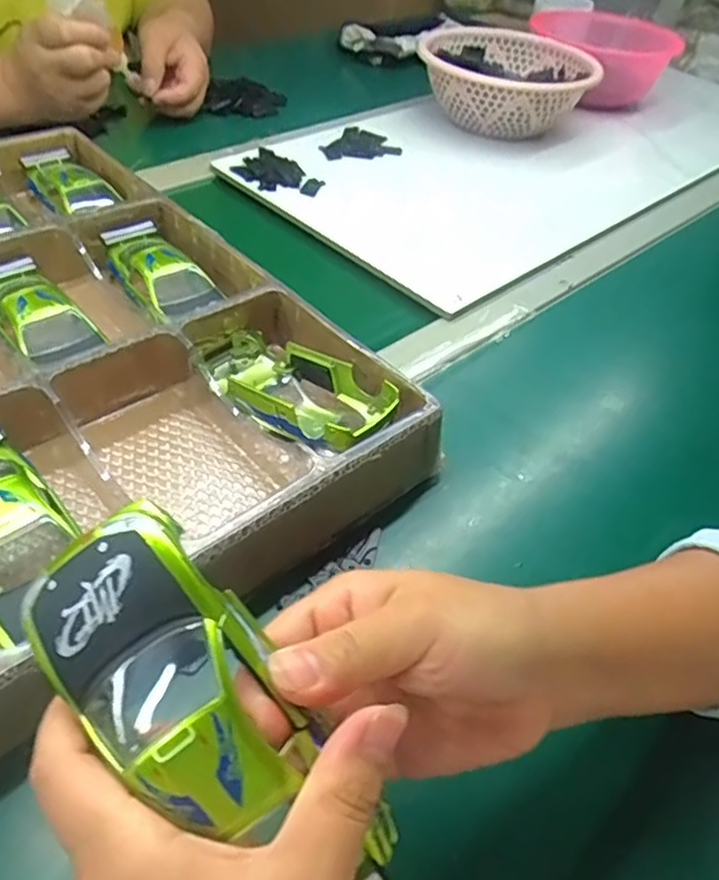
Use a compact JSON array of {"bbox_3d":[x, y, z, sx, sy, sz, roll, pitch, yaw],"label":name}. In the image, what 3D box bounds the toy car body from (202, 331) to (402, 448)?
[{"bbox_3d":[-0.042,-0.029,0.389,0.068,0.044,0.131,-30,57,-31],"label":"toy car body"}]

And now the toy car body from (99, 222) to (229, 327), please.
[{"bbox_3d":[-0.144,-0.124,0.471,0.053,0.026,0.112,-26,55,-28],"label":"toy car body"}]

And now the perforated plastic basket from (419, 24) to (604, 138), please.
[{"bbox_3d":[0.170,-0.420,0.781,0.197,0.081,0.201,10,46,2],"label":"perforated plastic basket"}]

